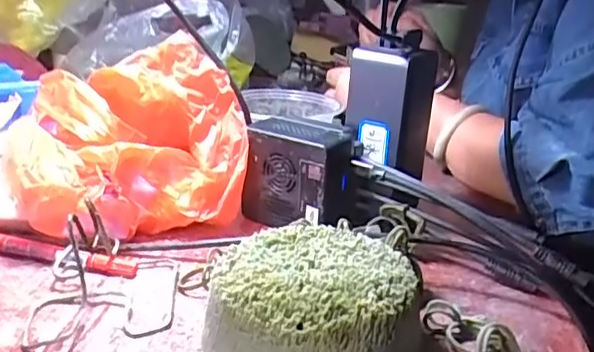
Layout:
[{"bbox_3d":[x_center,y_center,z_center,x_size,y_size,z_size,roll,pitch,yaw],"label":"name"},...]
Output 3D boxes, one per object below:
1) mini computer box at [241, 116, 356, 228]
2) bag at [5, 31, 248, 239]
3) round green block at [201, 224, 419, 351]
[{"bbox_3d":[0.004,-0.001,0.441,0.081,0.072,0.047,14,22,30],"label":"mini computer box"},{"bbox_3d":[-0.121,-0.023,0.429,0.159,0.117,0.112,-5,20,-19],"label":"bag"},{"bbox_3d":[0.008,0.067,0.301,0.098,0.045,0.094,2,19,-1],"label":"round green block"}]

